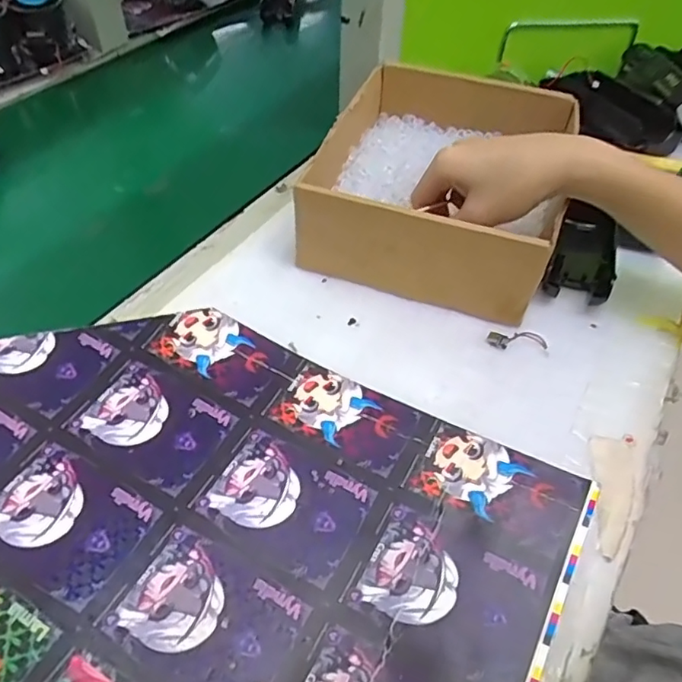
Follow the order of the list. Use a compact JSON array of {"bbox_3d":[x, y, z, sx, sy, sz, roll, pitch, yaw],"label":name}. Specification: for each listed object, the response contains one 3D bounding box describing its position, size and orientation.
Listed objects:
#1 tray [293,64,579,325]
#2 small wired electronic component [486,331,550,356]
[{"bbox_3d":[0.078,-0.131,0.442,0.165,0.080,0.218,15,48,11],"label":"tray"},{"bbox_3d":[0.117,-0.001,0.376,0.039,0.004,0.017,9,48,5],"label":"small wired electronic component"}]

